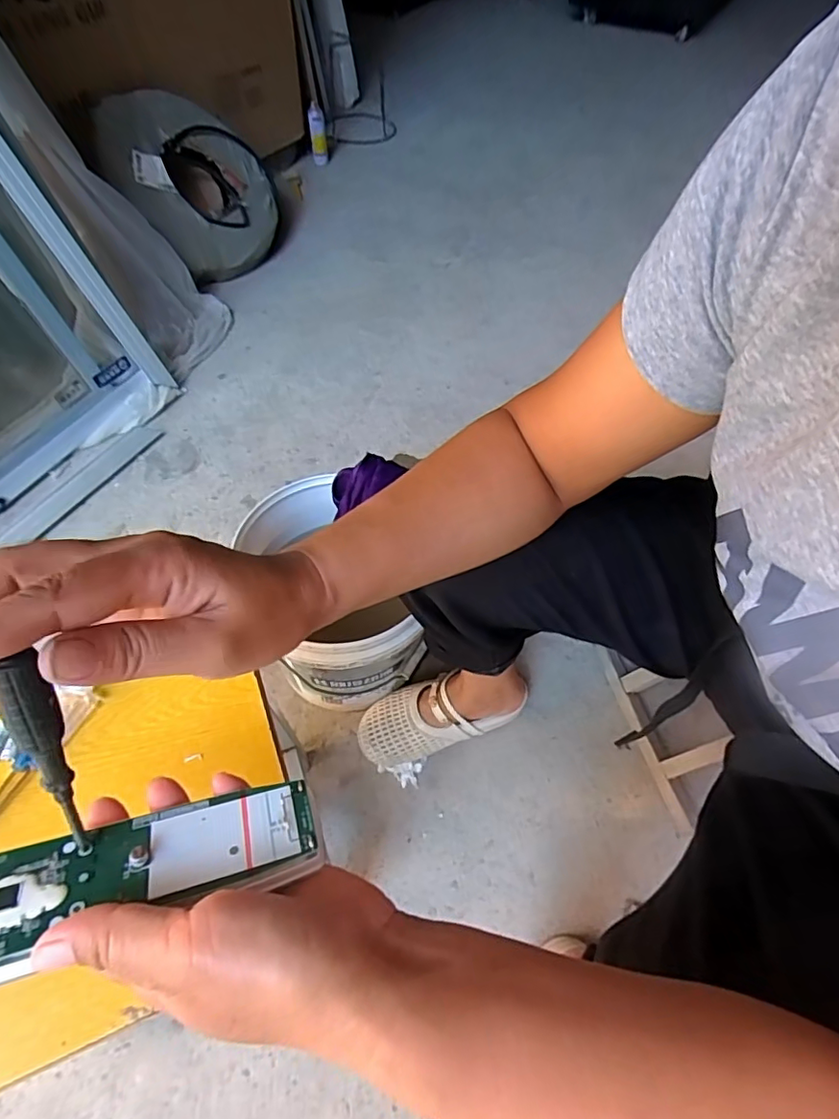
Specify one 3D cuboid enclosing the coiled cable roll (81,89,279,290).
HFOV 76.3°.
[{"bbox_3d":[-0.543,-0.911,1.282,0.105,0.431,0.398,7,75,38],"label":"coiled cable roll"}]

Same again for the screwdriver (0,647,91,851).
[{"bbox_3d":[-0.134,0.076,0.195,0.012,0.105,0.012,12,34,4],"label":"screwdriver"}]

